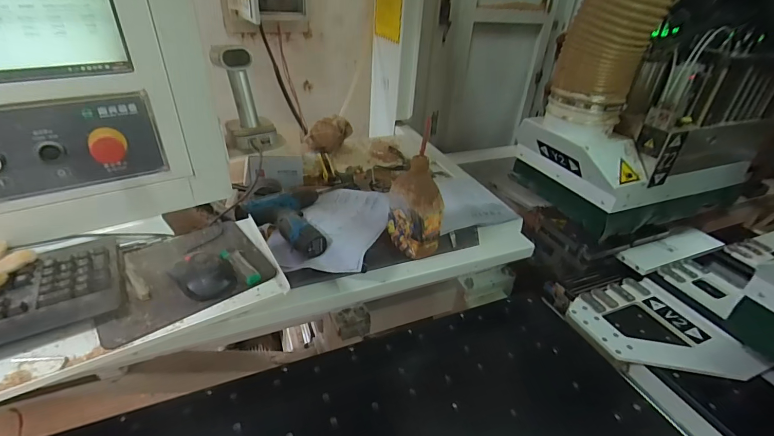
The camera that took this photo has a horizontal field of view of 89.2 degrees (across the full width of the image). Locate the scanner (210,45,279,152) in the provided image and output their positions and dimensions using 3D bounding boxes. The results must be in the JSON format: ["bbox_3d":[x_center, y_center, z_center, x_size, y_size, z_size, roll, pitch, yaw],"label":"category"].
[{"bbox_3d":[-0.251,-0.214,0.708,0.078,0.158,0.112,-22,45,-33],"label":"scanner"}]

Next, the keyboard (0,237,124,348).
[{"bbox_3d":[-0.551,0.129,0.435,0.437,0.025,0.152,-18,39,-31],"label":"keyboard"}]

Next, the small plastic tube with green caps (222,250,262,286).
[{"bbox_3d":[-0.212,0.068,0.571,0.086,0.011,0.024,33,44,31],"label":"small plastic tube with green caps"}]

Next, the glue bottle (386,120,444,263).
[{"bbox_3d":[0.058,-0.030,0.741,0.075,0.194,0.097,-10,36,-22],"label":"glue bottle"}]

